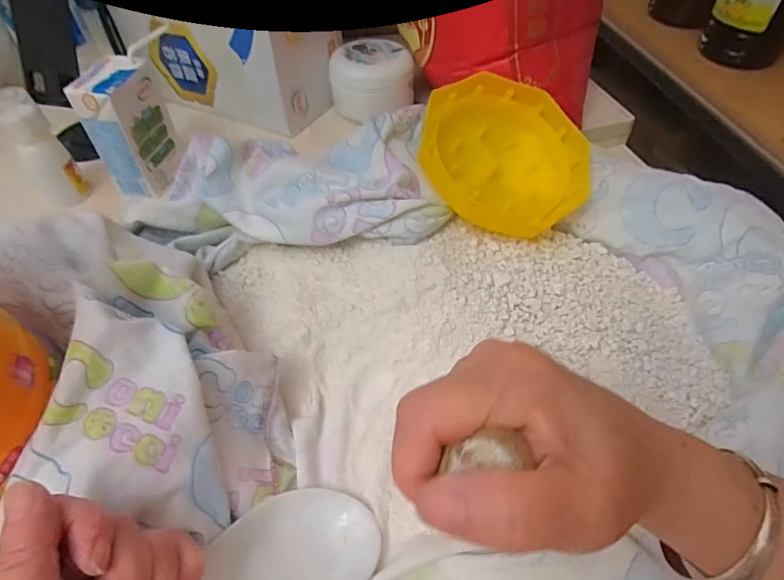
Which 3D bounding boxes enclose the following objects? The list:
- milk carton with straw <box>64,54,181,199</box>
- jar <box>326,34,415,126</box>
[{"bbox_3d":[-0.237,-0.146,0.449,0.044,0.101,0.069,9,52,10],"label":"milk carton with straw"},{"bbox_3d":[-0.023,-0.233,0.539,0.085,0.054,0.080,-1,51,2],"label":"jar"}]

